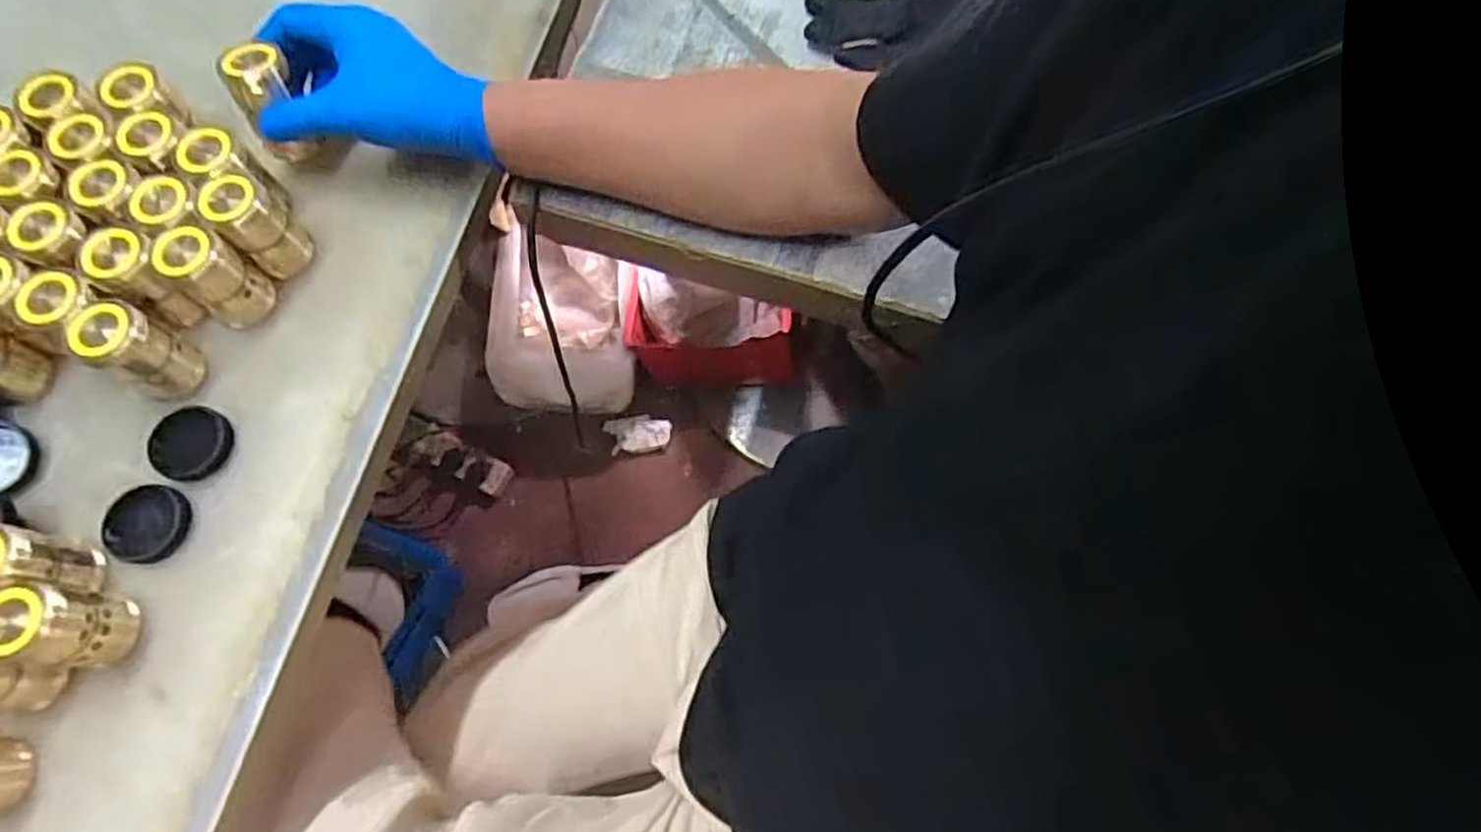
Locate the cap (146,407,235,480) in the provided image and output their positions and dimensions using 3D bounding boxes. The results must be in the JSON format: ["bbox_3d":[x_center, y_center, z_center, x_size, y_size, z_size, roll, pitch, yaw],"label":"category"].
[{"bbox_3d":[-0.324,0.016,0.457,0.038,0.016,0.043,18,70,6],"label":"cap"}]

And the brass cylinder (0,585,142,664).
[{"bbox_3d":[-0.349,0.107,0.396,0.035,0.069,0.035,6,70,2],"label":"brass cylinder"}]

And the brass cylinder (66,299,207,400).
[{"bbox_3d":[-0.350,-0.038,0.451,0.032,0.066,0.035,0,70,0],"label":"brass cylinder"}]

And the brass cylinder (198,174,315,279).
[{"bbox_3d":[-0.300,-0.118,0.483,0.036,0.068,0.033,0,70,0],"label":"brass cylinder"}]

